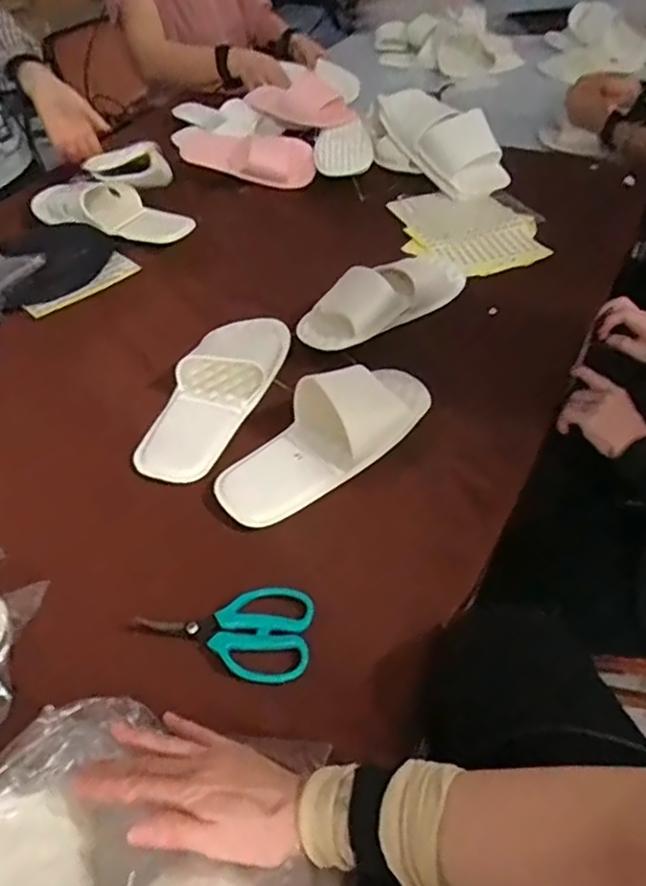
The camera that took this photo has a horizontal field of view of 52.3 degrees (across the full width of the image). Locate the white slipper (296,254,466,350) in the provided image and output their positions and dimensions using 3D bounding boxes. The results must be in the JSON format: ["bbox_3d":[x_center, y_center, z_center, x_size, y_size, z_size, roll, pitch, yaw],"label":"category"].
[{"bbox_3d":[0.090,-0.200,0.859,0.276,0.070,0.099,-36,57,-28],"label":"white slipper"}]

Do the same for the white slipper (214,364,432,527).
[{"bbox_3d":[0.004,-0.014,0.694,0.263,0.057,0.107,-26,53,-21],"label":"white slipper"}]

